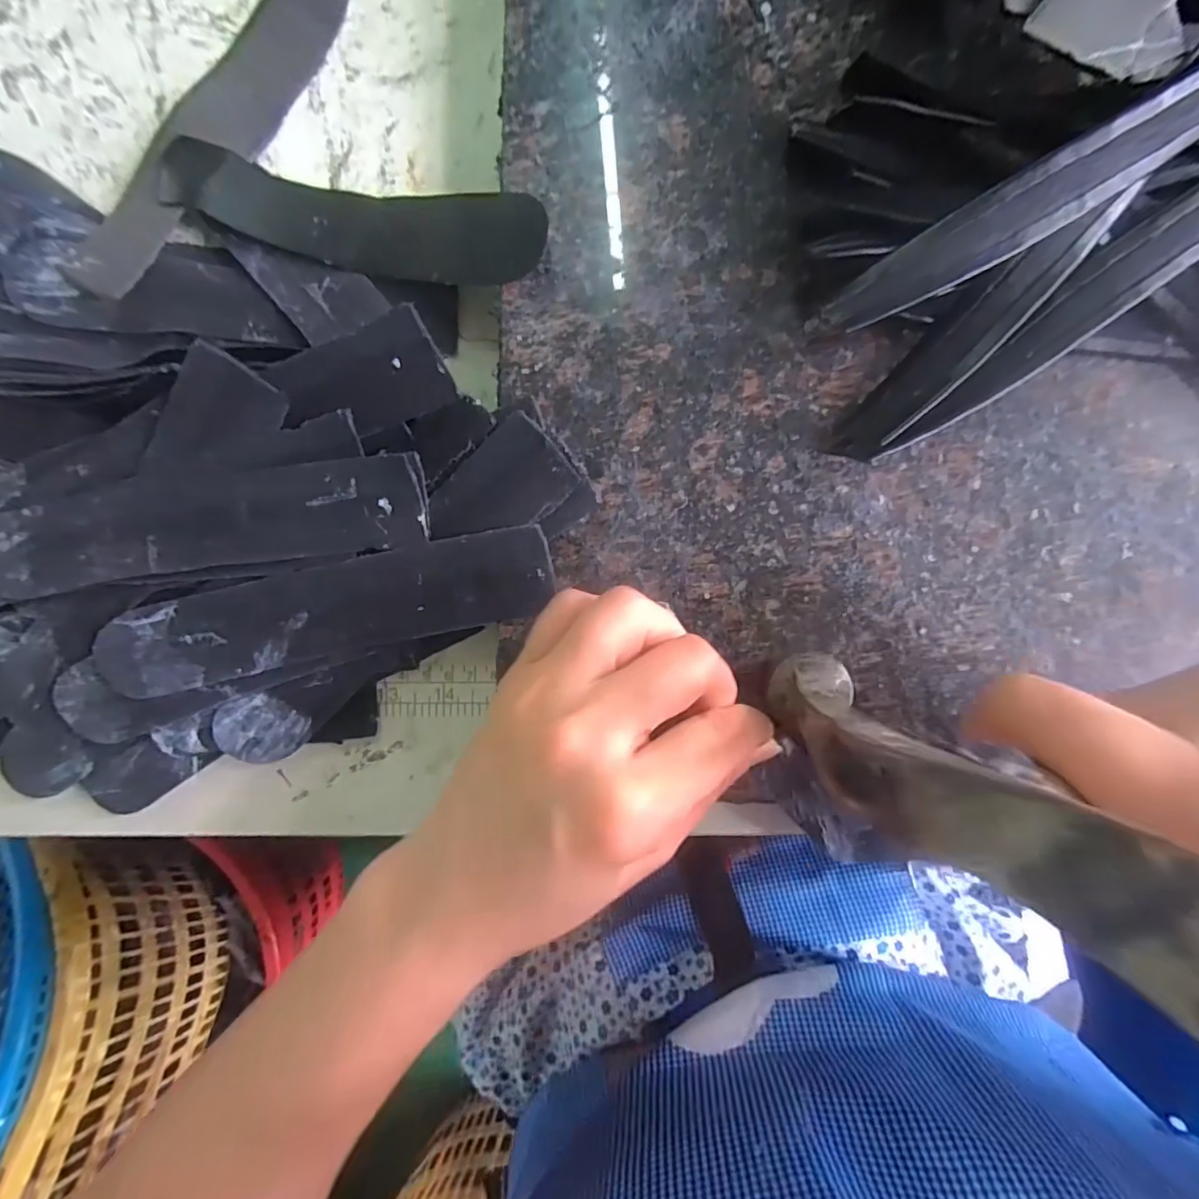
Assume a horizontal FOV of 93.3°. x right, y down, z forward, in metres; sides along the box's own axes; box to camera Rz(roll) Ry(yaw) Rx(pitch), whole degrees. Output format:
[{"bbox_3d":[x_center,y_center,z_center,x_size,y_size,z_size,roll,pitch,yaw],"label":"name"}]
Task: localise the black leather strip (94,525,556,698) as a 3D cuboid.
[{"bbox_3d":[-0.109,0.006,0.225,0.181,0.007,0.037,-13,99,3],"label":"black leather strip"}]

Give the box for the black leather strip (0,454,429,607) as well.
[{"bbox_3d":[-0.175,-0.027,0.225,0.216,0.011,0.039,-5,93,5],"label":"black leather strip"}]

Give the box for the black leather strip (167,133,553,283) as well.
[{"bbox_3d":[-0.104,-0.160,0.240,0.167,0.020,0.039,13,90,2],"label":"black leather strip"}]

